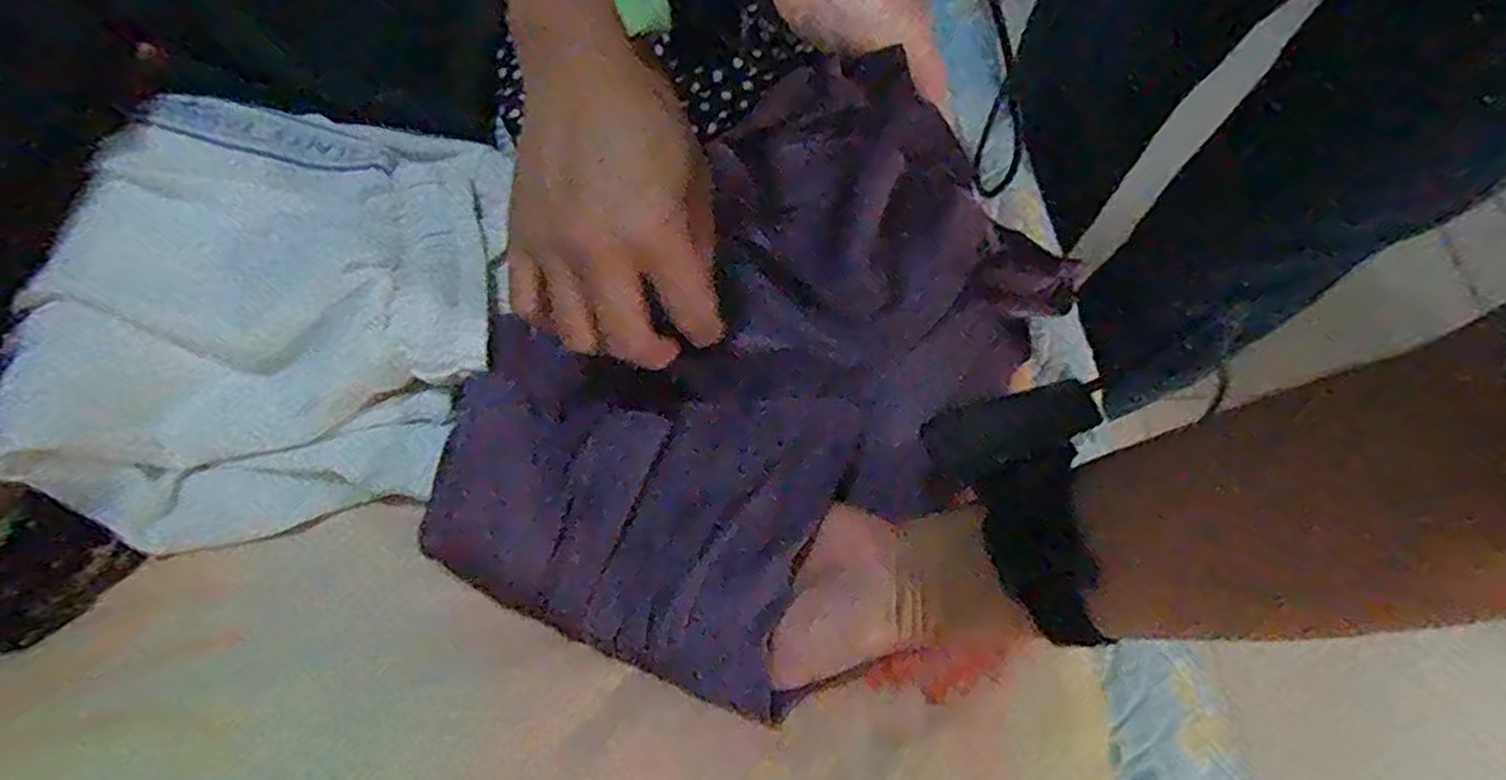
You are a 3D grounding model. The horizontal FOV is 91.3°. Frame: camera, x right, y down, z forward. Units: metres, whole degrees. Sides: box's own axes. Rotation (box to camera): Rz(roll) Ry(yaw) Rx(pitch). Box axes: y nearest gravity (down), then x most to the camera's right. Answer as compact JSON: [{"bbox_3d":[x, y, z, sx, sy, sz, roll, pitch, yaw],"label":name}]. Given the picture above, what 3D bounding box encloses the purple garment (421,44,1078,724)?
[{"bbox_3d":[0.020,-0.041,0.407,0.220,0.050,0.396,35,69,11],"label":"purple garment"}]

